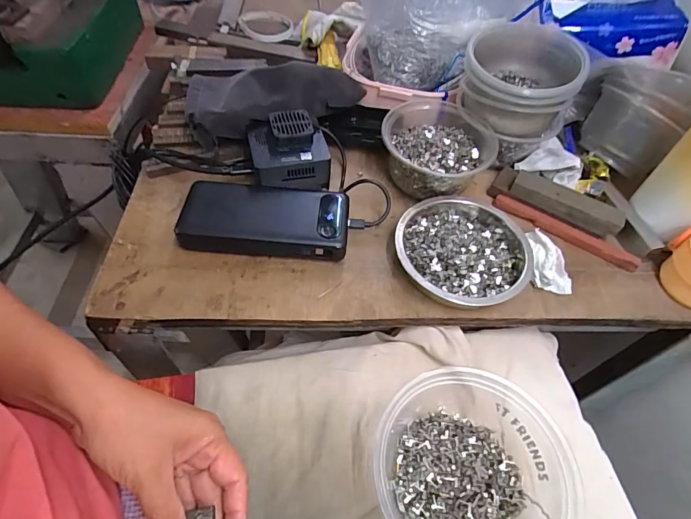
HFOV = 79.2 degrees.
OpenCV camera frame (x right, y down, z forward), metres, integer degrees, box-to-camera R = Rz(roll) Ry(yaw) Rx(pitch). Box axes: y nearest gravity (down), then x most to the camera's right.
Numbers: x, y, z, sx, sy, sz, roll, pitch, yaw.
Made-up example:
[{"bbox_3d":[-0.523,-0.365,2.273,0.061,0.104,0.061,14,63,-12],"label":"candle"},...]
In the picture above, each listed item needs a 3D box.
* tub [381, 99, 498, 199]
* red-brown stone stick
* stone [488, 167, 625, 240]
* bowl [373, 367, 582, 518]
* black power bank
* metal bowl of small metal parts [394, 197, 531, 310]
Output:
[{"bbox_3d":[0.094,-0.113,0.444,0.108,0.054,0.107,2,56,-2],"label":"tub"},{"bbox_3d":[0.223,-0.030,0.425,0.146,0.008,0.016,28,59,15],"label":"red-brown stone stick"},{"bbox_3d":[0.218,-0.062,0.433,0.126,0.025,0.035,28,59,15],"label":"stone"},{"bbox_3d":[0.099,0.155,0.305,0.151,0.061,0.127,5,56,0],"label":"bowl"},{"bbox_3d":[-0.077,-0.039,0.402,0.155,0.025,0.073,4,56,-1],"label":"black power bank"},{"bbox_3d":[0.111,-0.009,0.391,0.124,0.031,0.118,2,56,-2],"label":"metal bowl of small metal parts"}]

